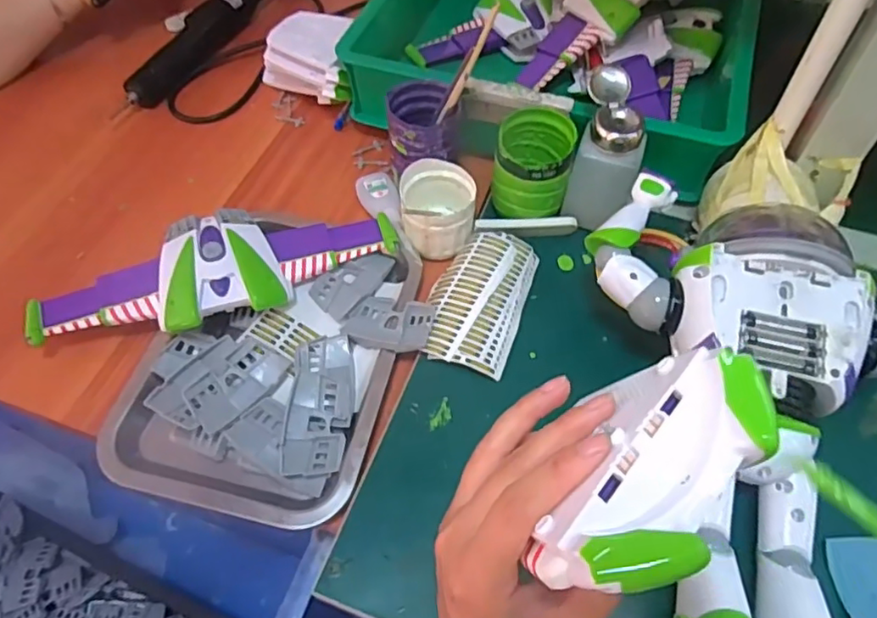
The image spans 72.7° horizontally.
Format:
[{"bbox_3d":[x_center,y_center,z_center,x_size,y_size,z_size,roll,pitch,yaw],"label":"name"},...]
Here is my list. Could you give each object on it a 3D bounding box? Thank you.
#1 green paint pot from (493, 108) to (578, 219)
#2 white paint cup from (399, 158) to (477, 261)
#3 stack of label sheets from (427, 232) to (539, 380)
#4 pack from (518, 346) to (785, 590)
[{"bbox_3d":[0.080,-0.121,0.509,0.062,0.074,0.063,0,56,0],"label":"green paint pot"},{"bbox_3d":[0.000,-0.086,0.518,0.061,0.063,0.063,0,56,0],"label":"white paint cup"},{"bbox_3d":[0.032,-0.007,0.483,0.071,0.034,0.124,15,53,12],"label":"stack of label sheets"},{"bbox_3d":[0.074,0.058,0.210,0.051,0.034,0.100,33,62,24],"label":"pack"}]

